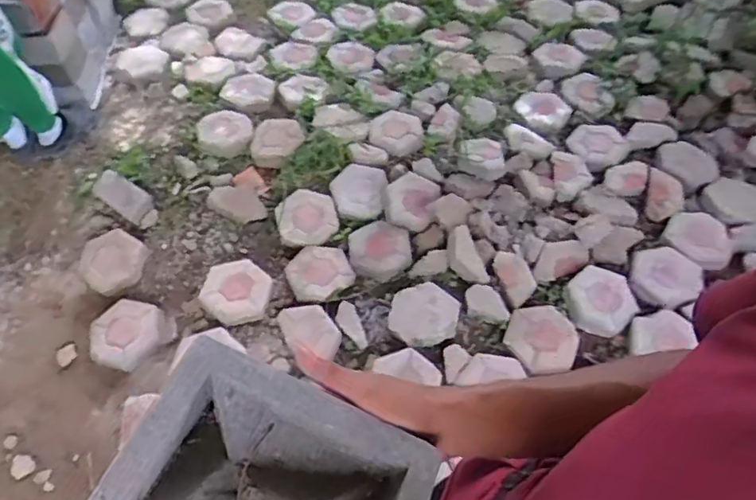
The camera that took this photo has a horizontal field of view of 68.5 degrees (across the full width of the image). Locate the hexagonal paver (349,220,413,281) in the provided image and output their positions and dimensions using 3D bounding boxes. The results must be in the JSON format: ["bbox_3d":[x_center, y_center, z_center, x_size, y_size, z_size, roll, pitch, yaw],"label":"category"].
[{"bbox_3d":[0.007,-0.002,1.872,0.201,0.050,0.208,-9,55,-5],"label":"hexagonal paver"}]

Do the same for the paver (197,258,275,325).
[{"bbox_3d":[-0.447,0.132,1.732,0.203,0.057,0.199,9,56,8],"label":"paver"}]

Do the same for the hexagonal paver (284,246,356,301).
[{"bbox_3d":[-0.193,0.072,1.813,0.200,0.044,0.188,-23,57,-14],"label":"hexagonal paver"}]

